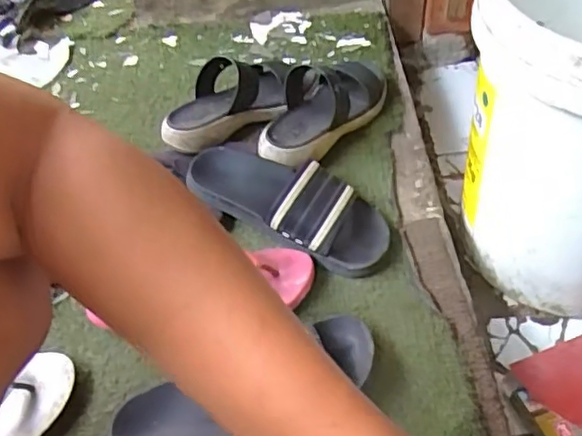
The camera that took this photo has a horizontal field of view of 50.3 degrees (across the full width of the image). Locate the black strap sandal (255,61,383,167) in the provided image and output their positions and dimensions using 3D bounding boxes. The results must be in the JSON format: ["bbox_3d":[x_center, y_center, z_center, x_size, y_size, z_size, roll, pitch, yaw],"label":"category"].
[{"bbox_3d":[0.039,-0.148,0.842,0.103,0.068,0.226,30,56,27],"label":"black strap sandal"}]

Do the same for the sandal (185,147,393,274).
[{"bbox_3d":[-0.007,-0.028,0.751,0.285,0.062,0.105,30,56,28],"label":"sandal"}]

